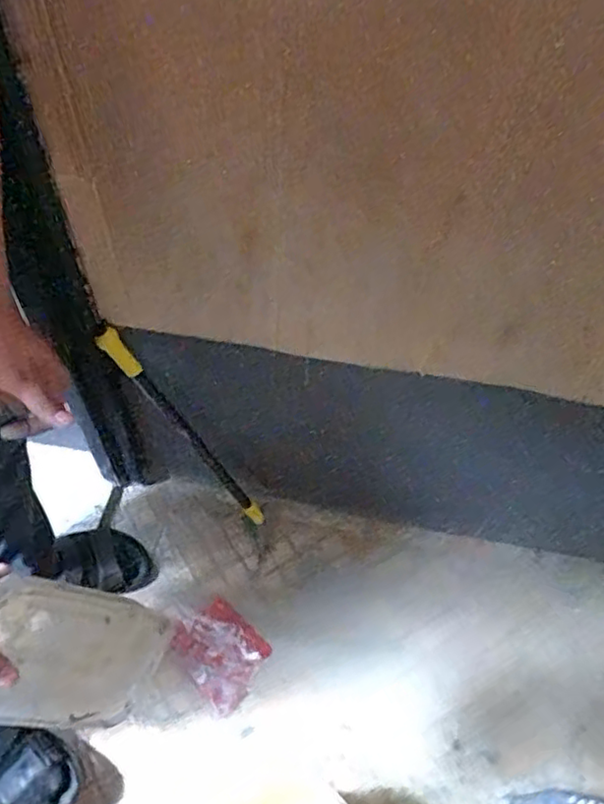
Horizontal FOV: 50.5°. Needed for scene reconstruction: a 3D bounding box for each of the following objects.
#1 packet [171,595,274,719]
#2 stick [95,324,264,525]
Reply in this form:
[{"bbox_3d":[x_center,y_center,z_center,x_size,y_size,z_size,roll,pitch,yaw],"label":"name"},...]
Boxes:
[{"bbox_3d":[-0.144,0.440,1.127,0.166,0.012,0.137,41,62,20],"label":"packet"},{"bbox_3d":[-0.181,0.058,1.045,0.033,0.483,0.035,1,50,33],"label":"stick"}]

